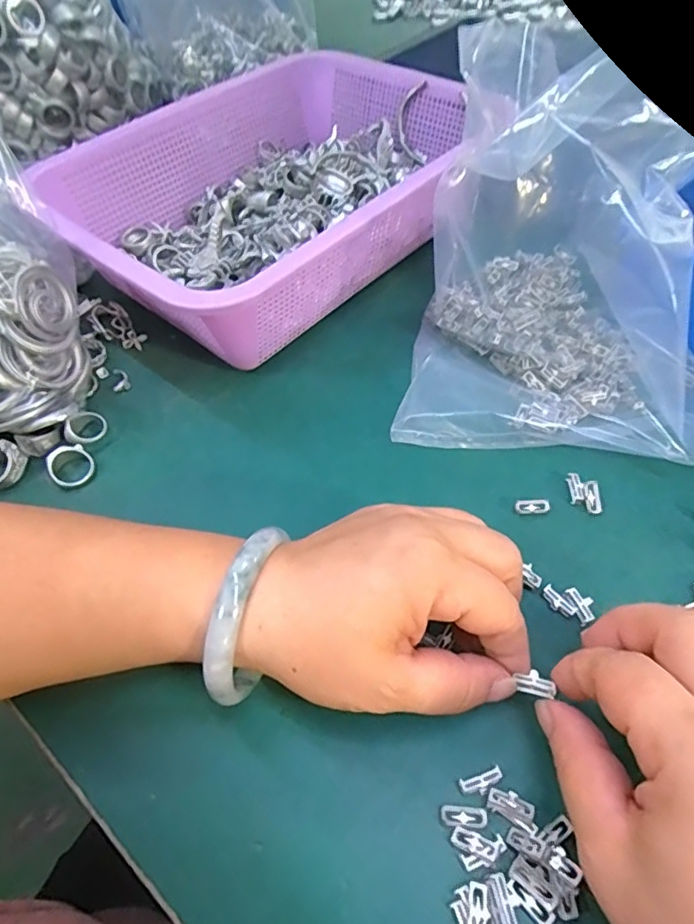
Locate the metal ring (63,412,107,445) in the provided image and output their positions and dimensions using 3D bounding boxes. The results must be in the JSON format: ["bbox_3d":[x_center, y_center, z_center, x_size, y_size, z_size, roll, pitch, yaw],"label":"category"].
[{"bbox_3d":[-0.153,-0.019,0.322,0.019,0.007,0.023,44,63,-5],"label":"metal ring"}]

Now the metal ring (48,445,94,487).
[{"bbox_3d":[-0.155,0.002,0.310,0.023,0.005,0.025,9,62,-18],"label":"metal ring"}]

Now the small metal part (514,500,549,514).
[{"bbox_3d":[0.095,0.023,0.284,0.016,0.006,0.007,-5,54,1],"label":"small metal part"}]

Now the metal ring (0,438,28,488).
[{"bbox_3d":[-0.194,0.003,0.308,0.021,0.020,0.027,32,63,24],"label":"metal ring"}]

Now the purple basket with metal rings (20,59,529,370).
[{"bbox_3d":[-0.042,-0.189,0.395,0.229,0.079,0.301,33,62,24],"label":"purple basket with metal rings"}]

